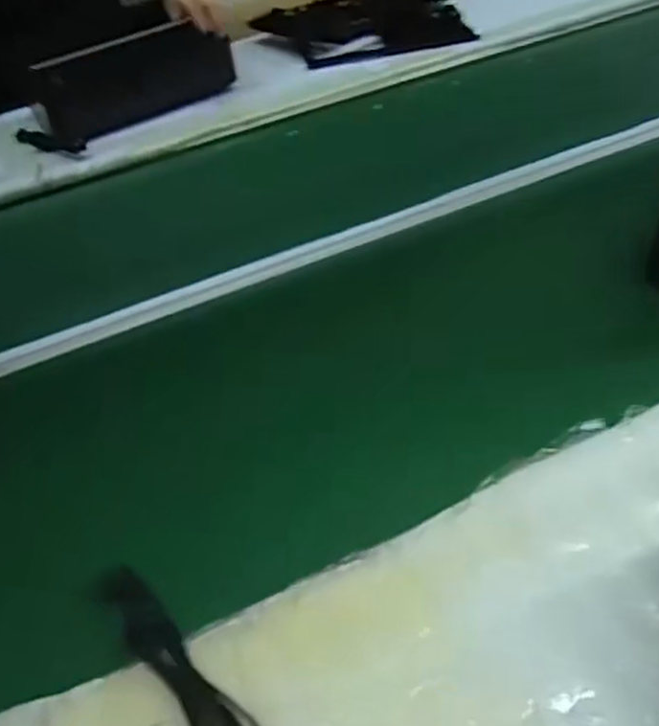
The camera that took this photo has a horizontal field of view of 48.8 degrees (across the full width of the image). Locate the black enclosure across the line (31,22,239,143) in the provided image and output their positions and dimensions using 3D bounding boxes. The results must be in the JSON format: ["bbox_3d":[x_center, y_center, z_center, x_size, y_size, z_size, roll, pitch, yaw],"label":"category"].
[{"bbox_3d":[-0.318,-0.484,1.238,0.338,0.112,0.068,-27,45,-18],"label":"black enclosure across the line"}]

